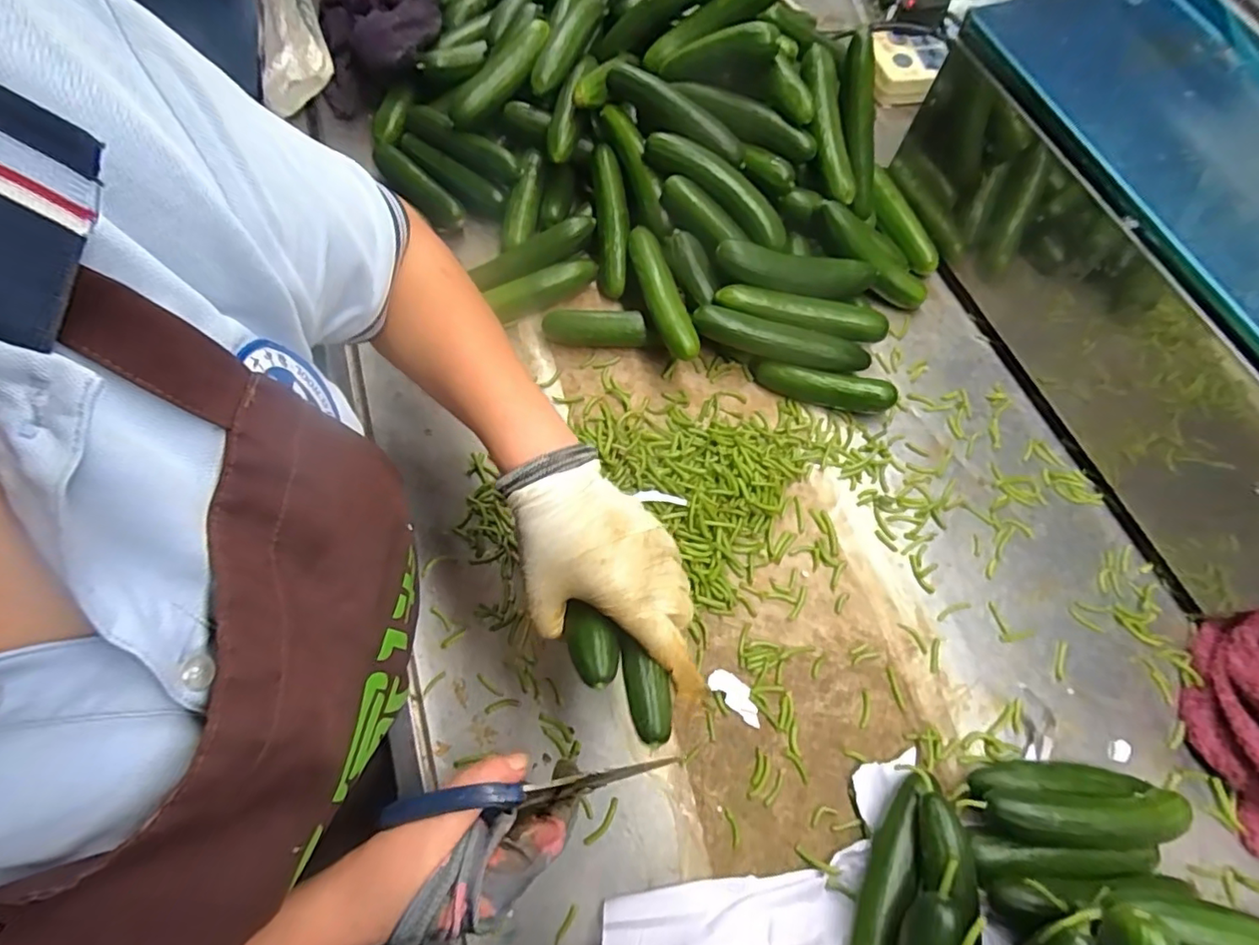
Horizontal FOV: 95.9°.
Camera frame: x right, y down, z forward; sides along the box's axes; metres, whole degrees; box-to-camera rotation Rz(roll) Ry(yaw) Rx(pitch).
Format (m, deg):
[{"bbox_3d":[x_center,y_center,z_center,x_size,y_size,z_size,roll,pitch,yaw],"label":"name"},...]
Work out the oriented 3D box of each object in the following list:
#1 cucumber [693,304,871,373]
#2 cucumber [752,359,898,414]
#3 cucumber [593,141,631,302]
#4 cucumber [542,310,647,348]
[{"bbox_3d":[0.131,-0.114,0.485,0.151,0.025,0.027,12,70,3],"label":"cucumber"},{"bbox_3d":[0.169,-0.074,0.497,0.119,0.028,0.021,15,70,4],"label":"cucumber"},{"bbox_3d":[-0.016,-0.231,0.524,0.030,0.024,0.132,-3,95,-3],"label":"cucumber"},{"bbox_3d":[-0.031,-0.132,0.515,0.093,0.027,0.030,12,70,3],"label":"cucumber"}]

